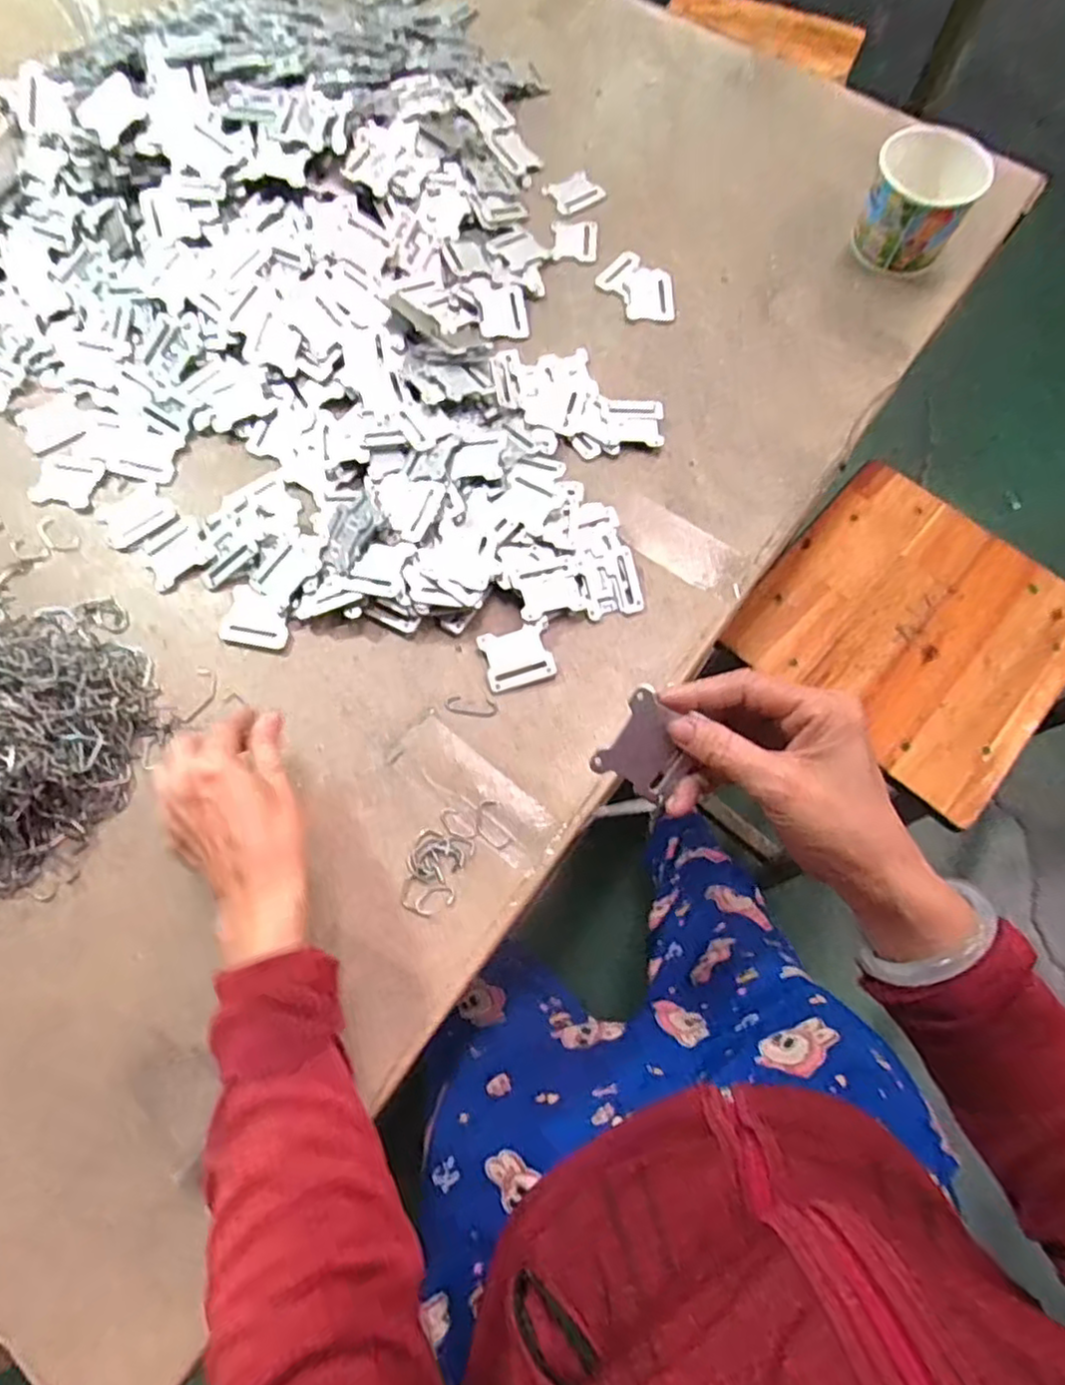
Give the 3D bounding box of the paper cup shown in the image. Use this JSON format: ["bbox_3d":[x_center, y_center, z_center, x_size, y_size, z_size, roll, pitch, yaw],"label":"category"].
[{"bbox_3d":[0.340,-0.429,0.612,0.088,0.087,0.077,17,71,6],"label":"paper cup"}]

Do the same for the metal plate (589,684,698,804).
[{"bbox_3d":[0.058,0.027,0.335,0.042,0.006,0.047,31,107,-8],"label":"metal plate"}]

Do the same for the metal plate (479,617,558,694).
[{"bbox_3d":[-0.010,-0.026,0.509,0.051,0.004,0.044,-16,82,1],"label":"metal plate"}]

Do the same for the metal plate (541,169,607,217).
[{"bbox_3d":[0.042,-0.490,0.676,0.053,0.006,0.043,-27,73,-10],"label":"metal plate"}]

